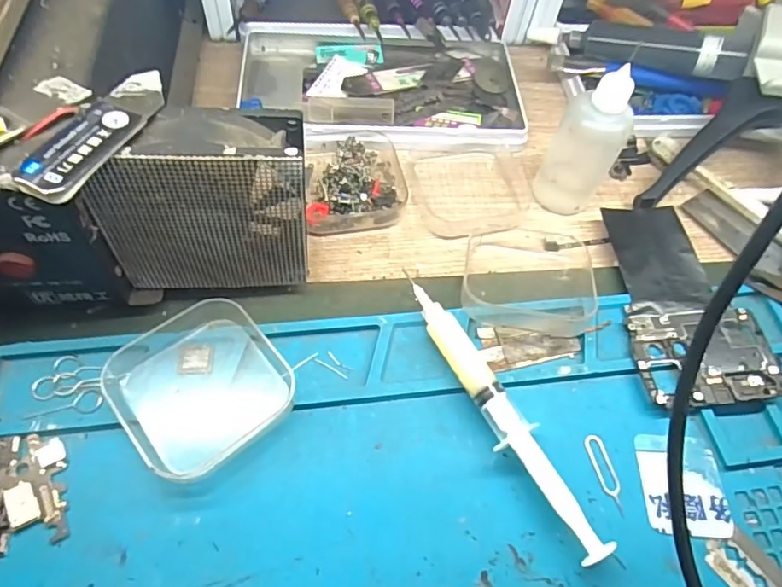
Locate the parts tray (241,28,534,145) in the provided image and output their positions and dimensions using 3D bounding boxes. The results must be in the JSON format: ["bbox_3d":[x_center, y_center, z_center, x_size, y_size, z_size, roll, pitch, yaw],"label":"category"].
[{"bbox_3d":[-0.004,-0.138,0.335,0.179,0.020,0.110,5,59,-2],"label":"parts tray"}]

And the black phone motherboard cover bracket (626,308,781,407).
[{"bbox_3d":[0.149,0.030,0.248,0.066,0.007,0.047,-2,59,-6],"label":"black phone motherboard cover bracket"}]

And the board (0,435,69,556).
[{"bbox_3d":[-0.141,0.074,0.197,0.033,0.004,0.043,-11,61,-11],"label":"board"}]

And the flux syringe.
[{"bbox_3d":[0.044,0.048,0.224,0.015,0.017,0.135,-24,64,-18],"label":"flux syringe"}]

